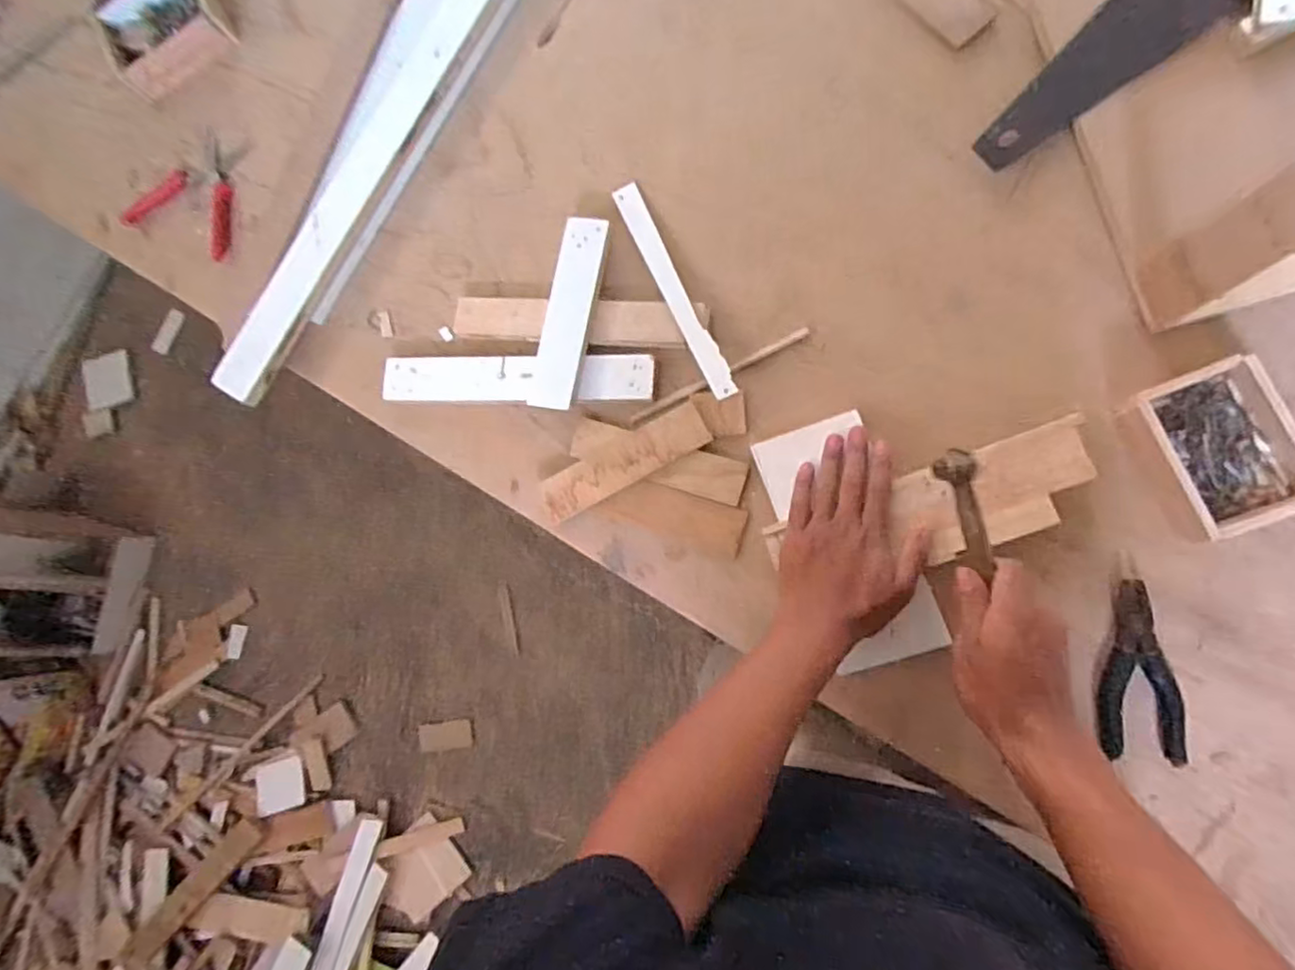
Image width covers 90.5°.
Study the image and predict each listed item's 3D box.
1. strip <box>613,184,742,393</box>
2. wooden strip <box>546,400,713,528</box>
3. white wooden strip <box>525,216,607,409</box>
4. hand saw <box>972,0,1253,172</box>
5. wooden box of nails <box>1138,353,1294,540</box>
[{"bbox_3d":[0.025,-0.197,0.638,0.026,0.010,0.257,-22,71,-6],"label":"strip"},{"bbox_3d":[-0.024,-0.021,0.633,0.175,0.012,0.046,-28,82,5],"label":"wooden strip"},{"bbox_3d":[-0.078,-0.171,0.639,0.050,0.013,0.193,11,87,10],"label":"white wooden strip"},{"bbox_3d":[0.484,-0.455,0.583,0.429,0.038,0.108,-37,81,4],"label":"hand saw"},{"bbox_3d":[0.472,-0.030,0.530,0.098,0.039,0.132,-23,80,7],"label":"wooden box of nails"}]

